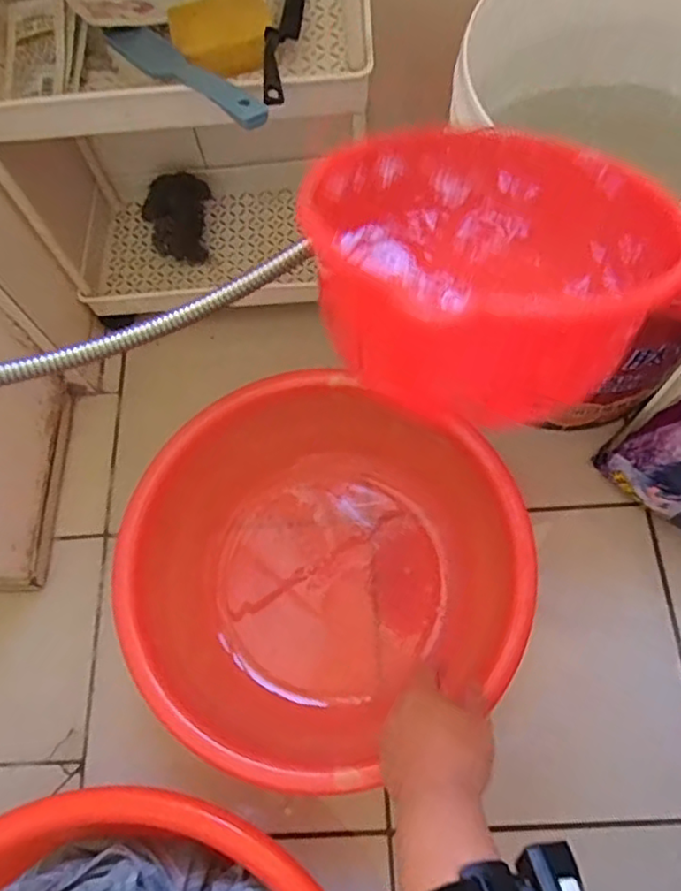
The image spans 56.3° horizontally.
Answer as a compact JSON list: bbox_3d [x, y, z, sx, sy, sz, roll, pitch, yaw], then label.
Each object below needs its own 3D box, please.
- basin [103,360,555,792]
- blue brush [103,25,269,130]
[{"bbox_3d":[0.000,0.127,0.648,0.399,0.159,0.371,-1,69,2],"label":"basin"},{"bbox_3d":[-0.124,-0.299,0.512,0.033,0.021,0.216,-39,58,-12],"label":"blue brush"}]

